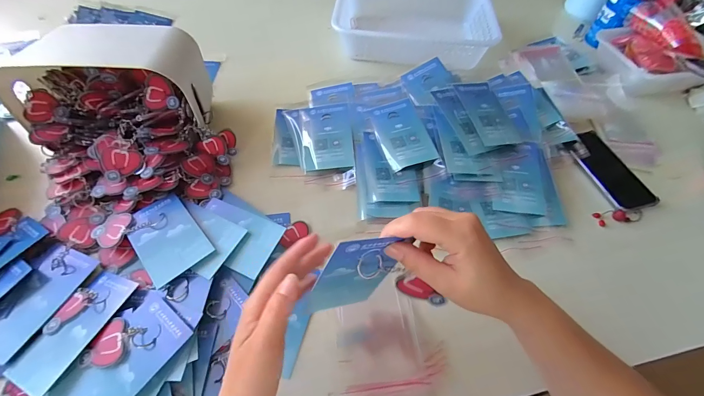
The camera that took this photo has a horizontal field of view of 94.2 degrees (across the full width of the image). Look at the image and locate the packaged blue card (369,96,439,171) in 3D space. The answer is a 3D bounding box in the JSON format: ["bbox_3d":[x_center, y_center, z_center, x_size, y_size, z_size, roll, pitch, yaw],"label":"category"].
[{"bbox_3d":[0.082,-0.111,0.551,0.081,0.008,0.135,-15,61,-5],"label":"packaged blue card"}]

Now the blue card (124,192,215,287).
[{"bbox_3d":[-0.253,0.050,0.446,0.079,0.004,0.125,-35,64,-24],"label":"blue card"}]

